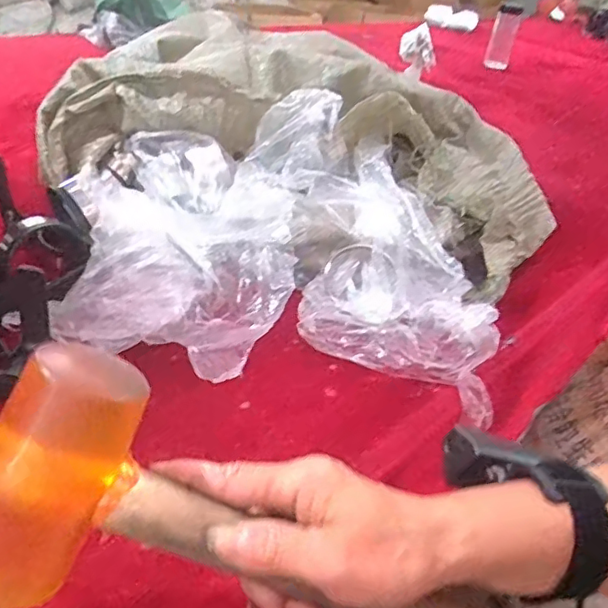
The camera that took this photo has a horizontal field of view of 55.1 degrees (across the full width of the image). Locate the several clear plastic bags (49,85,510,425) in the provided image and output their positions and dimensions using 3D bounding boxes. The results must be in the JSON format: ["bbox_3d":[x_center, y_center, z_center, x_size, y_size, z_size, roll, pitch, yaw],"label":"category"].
[{"bbox_3d":[-0.026,-0.073,0.546,0.385,0.137,0.299,4,34,-5],"label":"several clear plastic bags"}]

